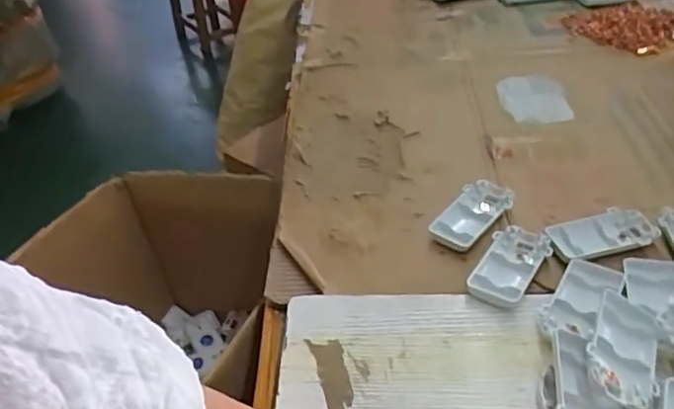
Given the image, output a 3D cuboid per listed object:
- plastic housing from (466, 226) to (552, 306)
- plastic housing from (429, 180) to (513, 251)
[{"bbox_3d":[0.152,0.053,0.525,0.048,0.012,0.089,22,47,31],"label":"plastic housing"},{"bbox_3d":[0.132,0.008,0.580,0.090,0.017,0.048,-35,47,-30],"label":"plastic housing"}]

